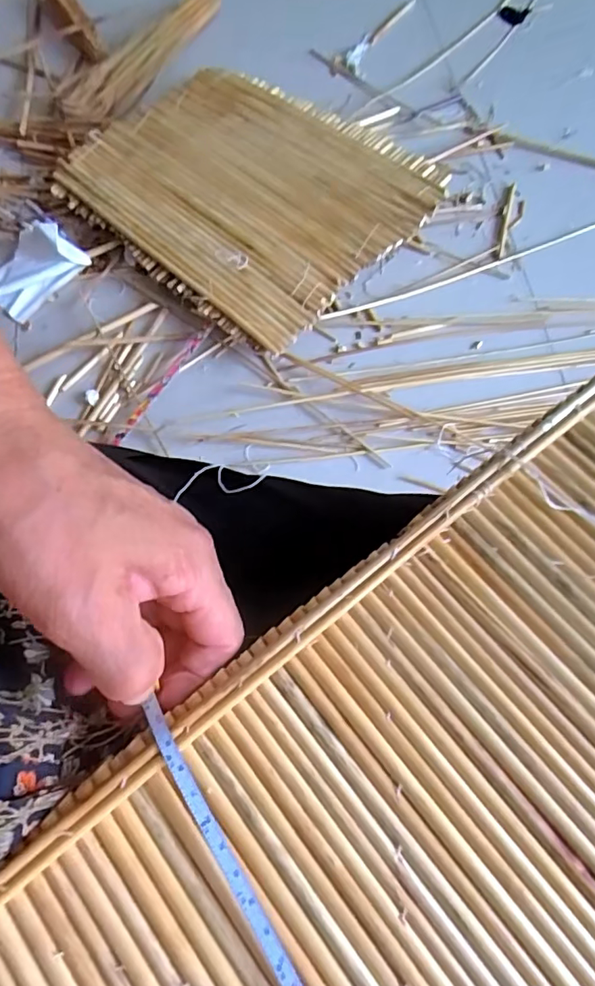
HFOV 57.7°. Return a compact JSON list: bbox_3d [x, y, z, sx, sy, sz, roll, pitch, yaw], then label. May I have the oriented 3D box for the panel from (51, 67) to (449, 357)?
[{"bbox_3d":[-0.066,-0.478,0.838,0.478,0.049,0.429,40,77,13],"label":"panel"}]

